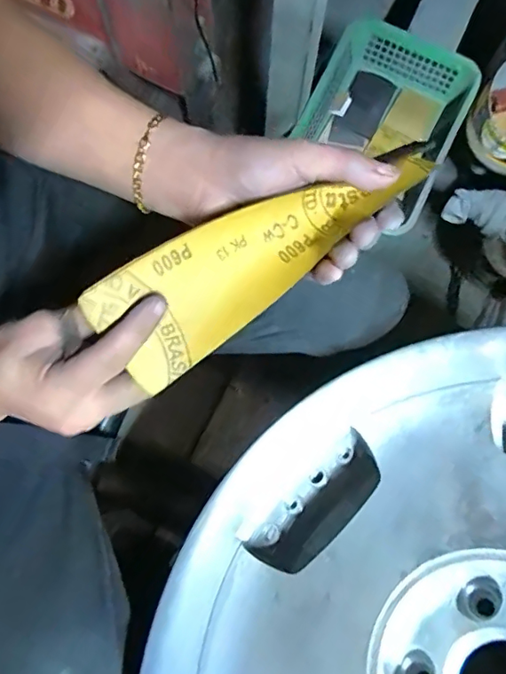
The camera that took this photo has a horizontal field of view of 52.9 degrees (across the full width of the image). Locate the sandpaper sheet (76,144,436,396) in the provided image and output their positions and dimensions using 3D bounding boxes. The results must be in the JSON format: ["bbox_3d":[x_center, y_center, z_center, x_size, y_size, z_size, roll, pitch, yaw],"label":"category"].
[{"bbox_3d":[0.017,-0.058,0.318,0.235,0.028,0.063,-33,81,-13],"label":"sandpaper sheet"}]

